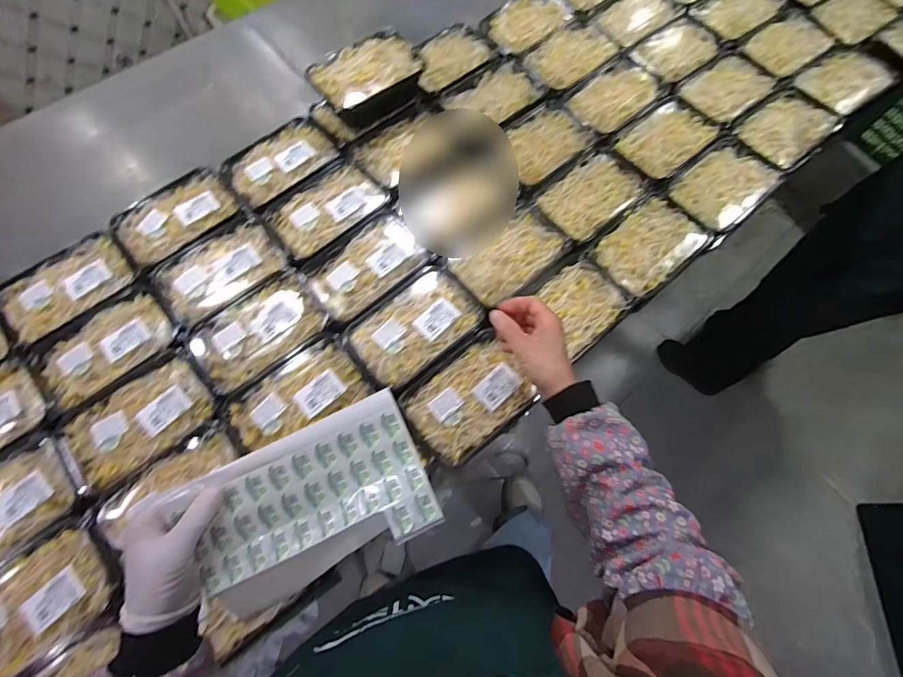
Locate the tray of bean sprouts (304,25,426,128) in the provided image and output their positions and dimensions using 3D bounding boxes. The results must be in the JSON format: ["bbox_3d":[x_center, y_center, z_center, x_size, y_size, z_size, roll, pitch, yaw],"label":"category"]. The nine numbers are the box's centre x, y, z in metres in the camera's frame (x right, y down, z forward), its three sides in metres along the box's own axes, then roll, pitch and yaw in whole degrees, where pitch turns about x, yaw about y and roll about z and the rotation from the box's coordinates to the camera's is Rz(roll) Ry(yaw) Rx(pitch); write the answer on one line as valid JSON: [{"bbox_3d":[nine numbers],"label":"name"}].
[{"bbox_3d":[-0.140,-0.432,0.740,0.178,0.068,0.122,-32,73,-12],"label":"tray of bean sprouts"}]

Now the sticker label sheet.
[{"bbox_3d":[-0.121,0.142,0.377,0.198,0.027,0.118,-25,72,-10],"label":"sticker label sheet"}]

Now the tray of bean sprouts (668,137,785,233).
[{"bbox_3d":[0.450,-0.252,0.724,0.180,0.037,0.122,-40,75,-14],"label":"tray of bean sprouts"}]

